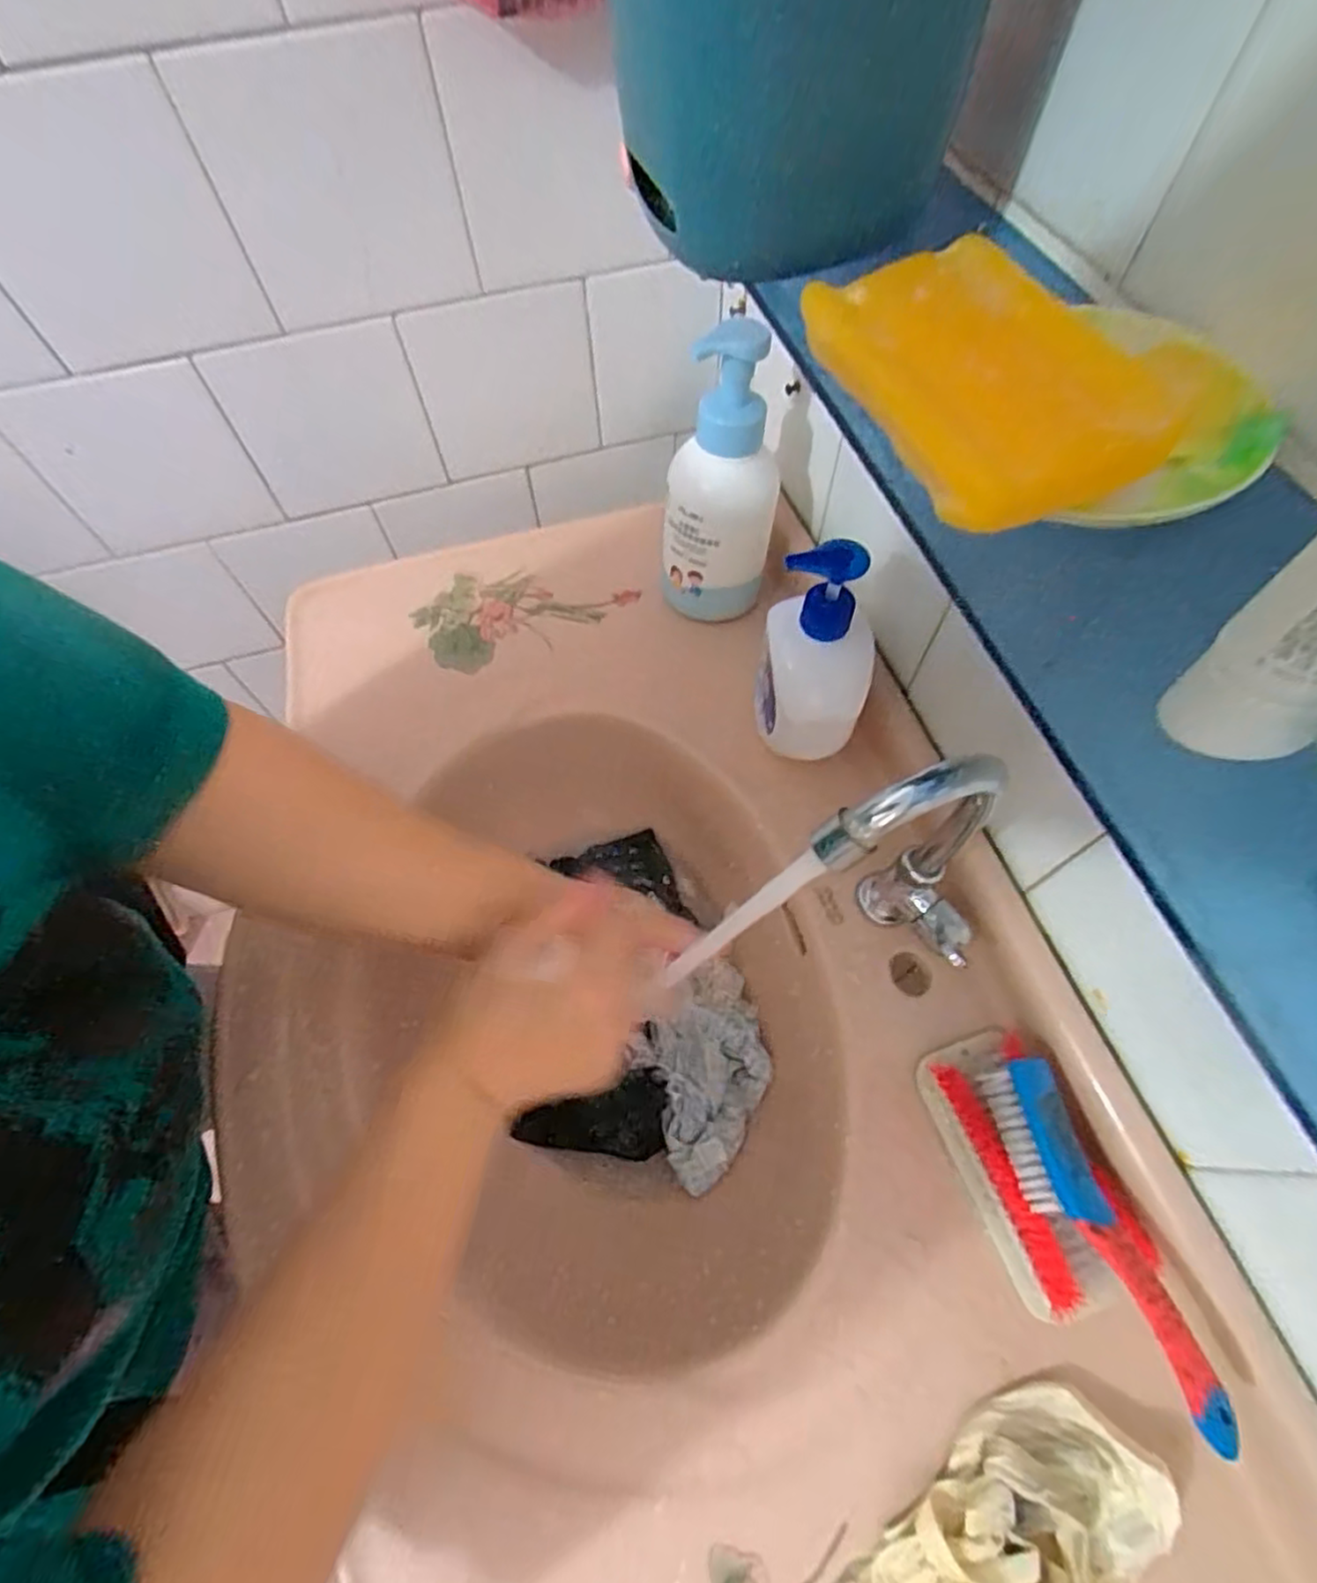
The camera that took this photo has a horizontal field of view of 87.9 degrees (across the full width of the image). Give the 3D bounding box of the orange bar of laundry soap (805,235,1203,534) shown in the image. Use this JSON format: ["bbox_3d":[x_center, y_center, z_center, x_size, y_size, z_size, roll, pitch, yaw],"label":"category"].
[{"bbox_3d":[0.098,-0.126,0.206,0.068,0.023,0.101,-21,65,-9],"label":"orange bar of laundry soap"}]

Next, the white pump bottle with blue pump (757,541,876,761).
[{"bbox_3d":[0.103,-0.089,0.451,0.074,0.165,0.085,16,63,8],"label":"white pump bottle with blue pump"}]

